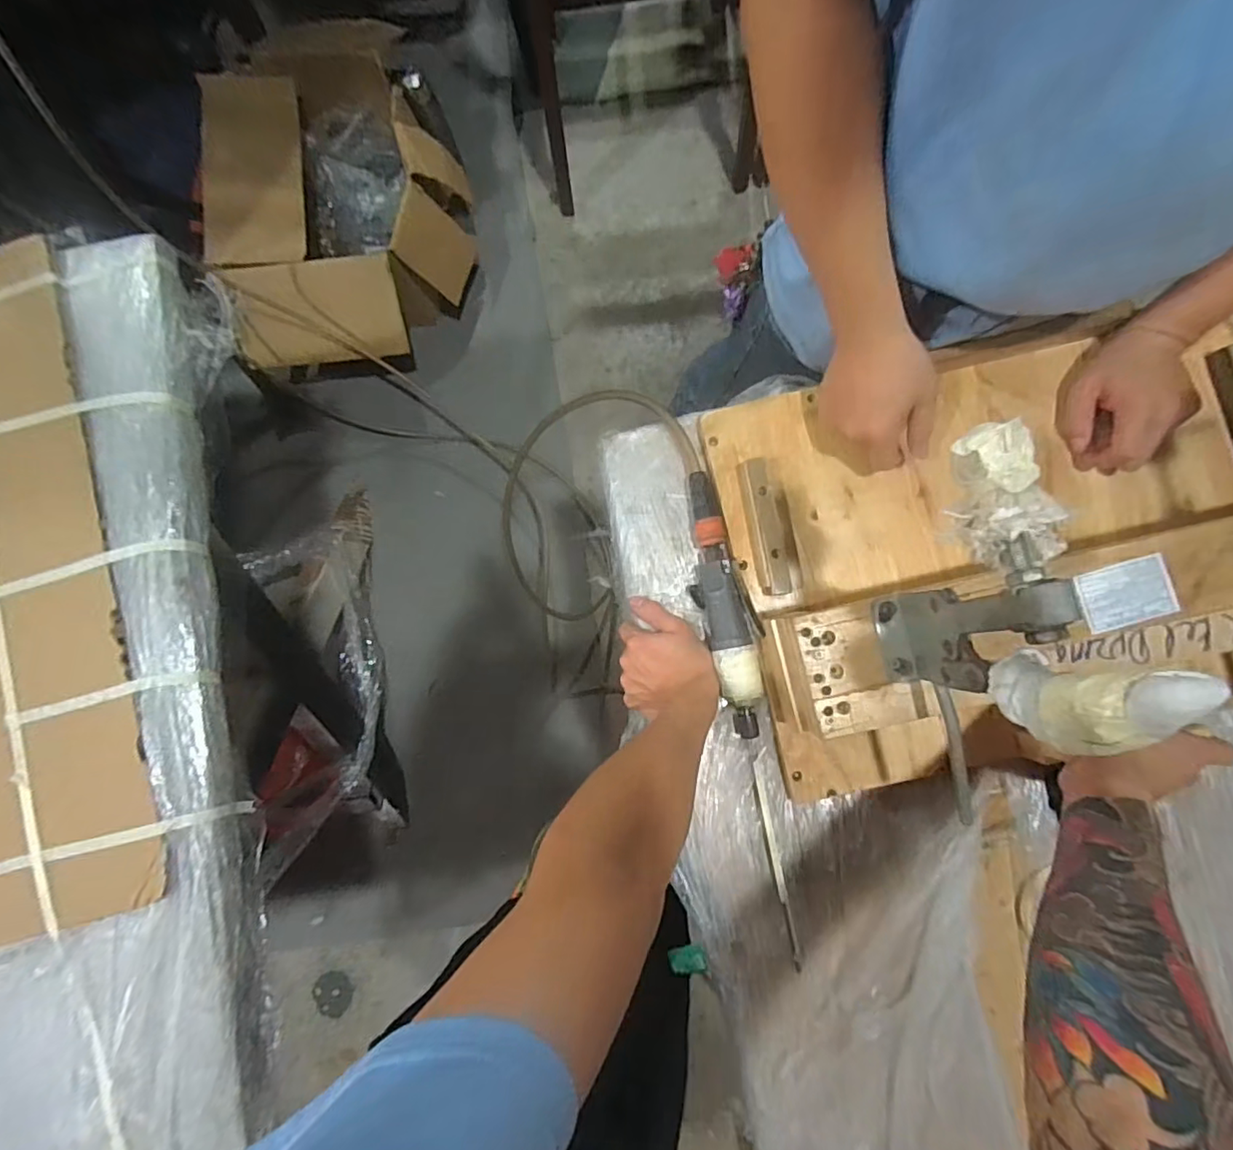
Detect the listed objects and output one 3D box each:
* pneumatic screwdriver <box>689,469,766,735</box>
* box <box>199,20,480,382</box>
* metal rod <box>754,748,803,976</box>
[{"bbox_3d":[0.107,0.028,0.559,0.048,0.034,0.255,-11,84,1],"label":"pneumatic screwdriver"},{"bbox_3d":[-0.586,-0.800,1.272,0.499,0.274,0.654,-10,85,2],"label":"box"},{"bbox_3d":[0.154,0.272,0.544,0.014,0.004,0.201,-9,84,1],"label":"metal rod"}]

